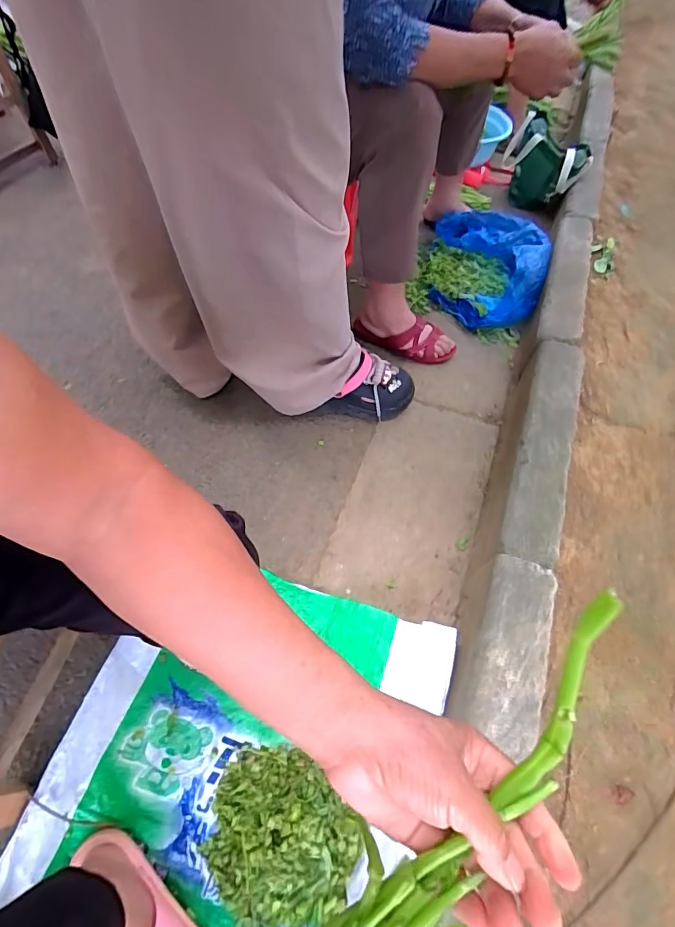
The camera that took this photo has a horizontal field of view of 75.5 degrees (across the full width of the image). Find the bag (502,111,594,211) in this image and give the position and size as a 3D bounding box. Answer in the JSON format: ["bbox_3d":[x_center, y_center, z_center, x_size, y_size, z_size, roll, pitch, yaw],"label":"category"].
[{"bbox_3d":[0.581,-0.823,1.241,0.115,0.186,0.204,-40,70,-23],"label":"bag"}]

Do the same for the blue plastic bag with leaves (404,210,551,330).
[{"bbox_3d":[0.368,-0.511,1.089,0.277,0.107,0.354,18,61,6],"label":"blue plastic bag with leaves"}]

